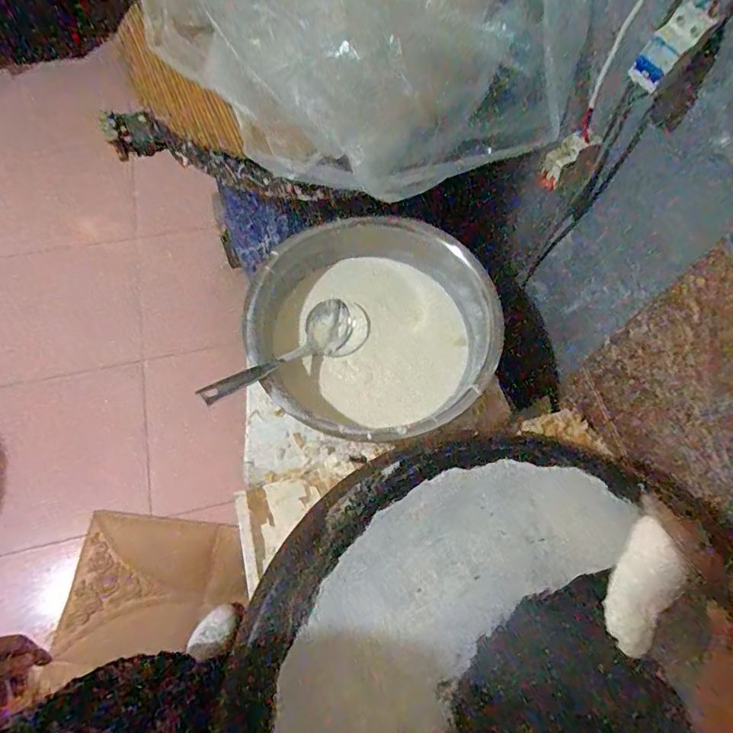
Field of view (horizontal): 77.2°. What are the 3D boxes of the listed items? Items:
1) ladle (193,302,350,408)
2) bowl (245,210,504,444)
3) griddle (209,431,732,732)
[{"bbox_3d":[-0.131,-0.027,0.723,0.072,0.070,0.323,33,35,16],"label":"ladle"},{"bbox_3d":[0.015,-0.066,0.783,0.377,0.130,0.391,1,66,-3],"label":"bowl"},{"bbox_3d":[0.120,0.297,0.400,0.486,0.024,0.465,1,66,-3],"label":"griddle"}]

